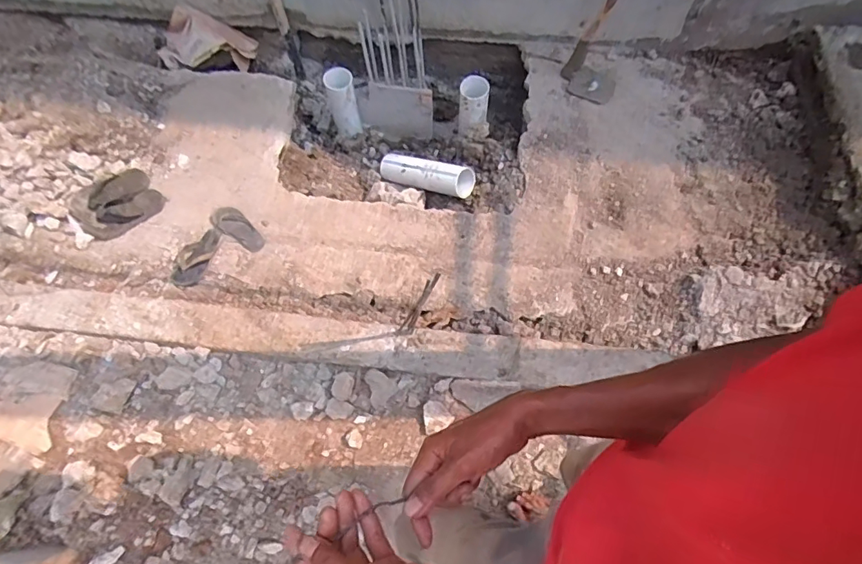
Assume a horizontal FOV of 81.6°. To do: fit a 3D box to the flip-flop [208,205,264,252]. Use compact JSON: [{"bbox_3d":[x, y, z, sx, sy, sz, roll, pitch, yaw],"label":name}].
[{"bbox_3d":[-0.660,-0.183,1.713,0.224,0.030,0.090,33,69,14],"label":"flip-flop"}]

